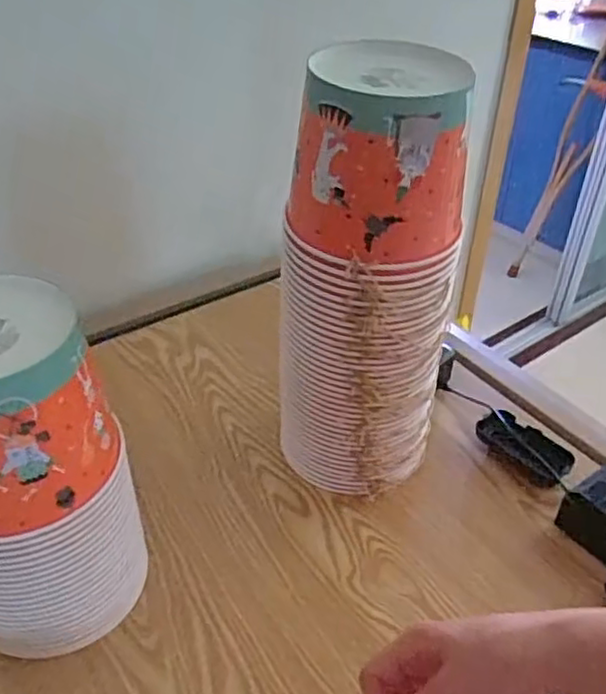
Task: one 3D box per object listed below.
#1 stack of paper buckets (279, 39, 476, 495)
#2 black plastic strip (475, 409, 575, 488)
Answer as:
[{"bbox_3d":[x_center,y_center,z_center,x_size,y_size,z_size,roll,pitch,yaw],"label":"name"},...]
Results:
[{"bbox_3d":[0.062,-0.043,0.636,0.149,0.425,0.130,7,39,8],"label":"stack of paper buckets"},{"bbox_3d":[0.252,0.112,0.764,0.056,0.025,0.103,-28,47,-31],"label":"black plastic strip"}]

